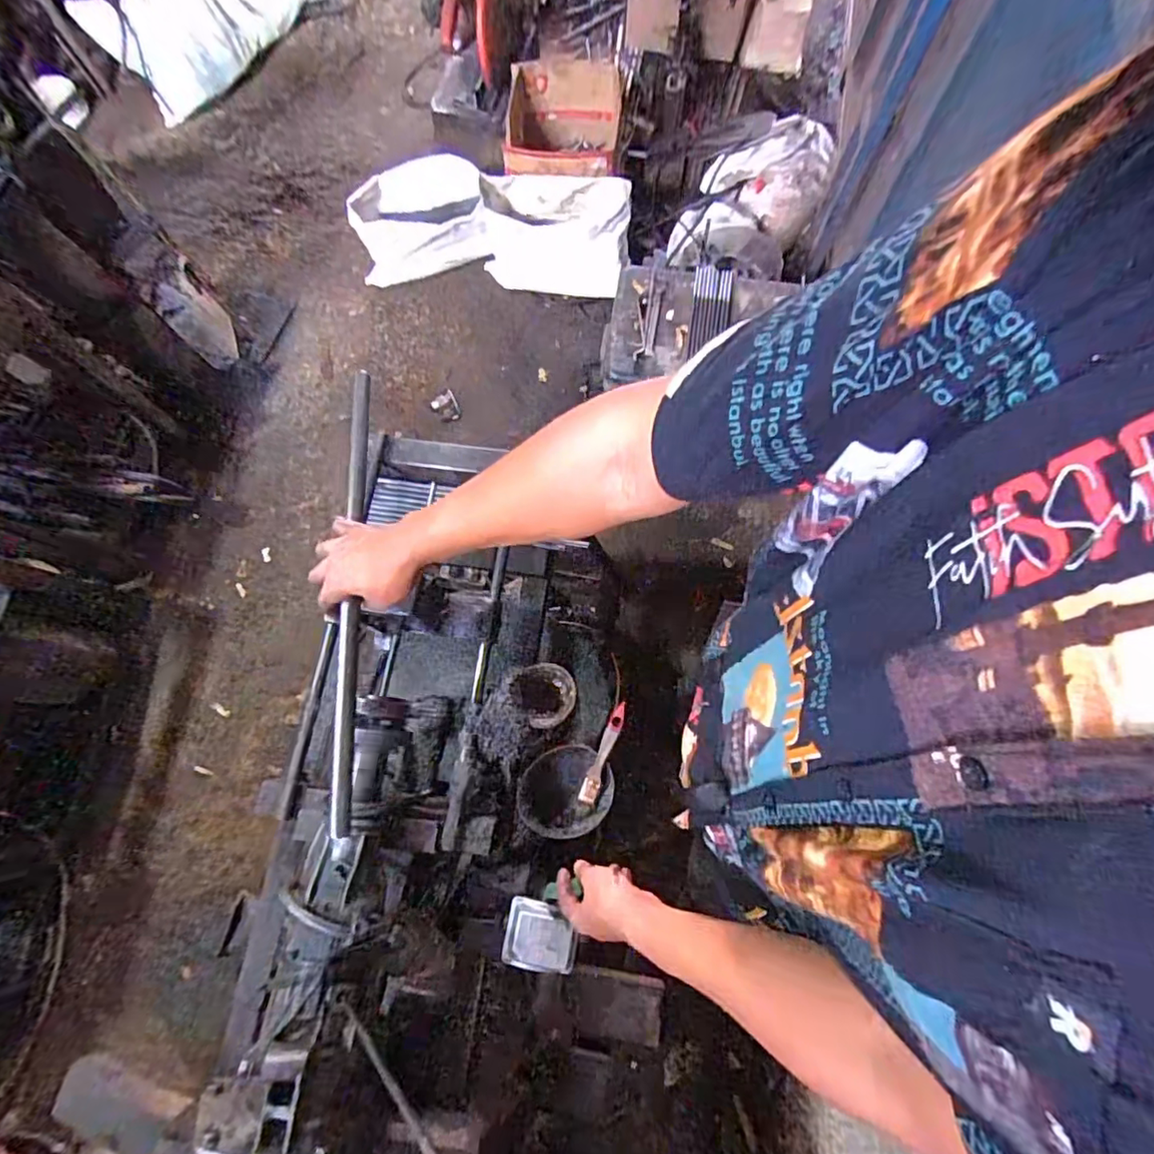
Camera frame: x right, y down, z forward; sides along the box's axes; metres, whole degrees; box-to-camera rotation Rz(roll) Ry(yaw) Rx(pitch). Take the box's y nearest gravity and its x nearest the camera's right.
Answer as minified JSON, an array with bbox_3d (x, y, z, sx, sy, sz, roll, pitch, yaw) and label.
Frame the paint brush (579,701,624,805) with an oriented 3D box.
[{"bbox_3d":[0.036,0.236,0.756,0.022,0.015,0.141,21,94,7],"label":"paint brush"}]

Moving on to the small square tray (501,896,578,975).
[{"bbox_3d":[-0.043,0.440,0.692,0.086,0.036,0.074,12,76,-3],"label":"small square tray"}]

